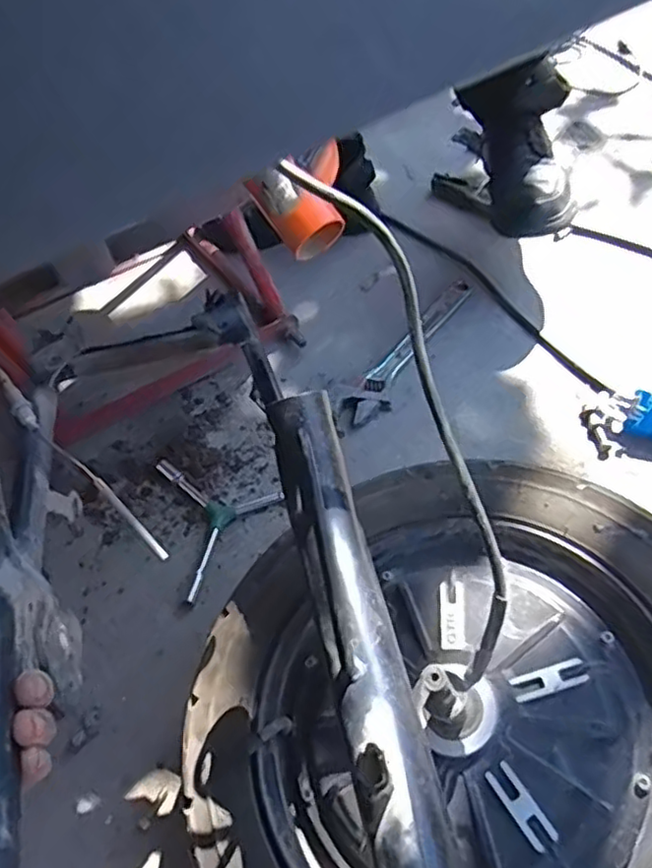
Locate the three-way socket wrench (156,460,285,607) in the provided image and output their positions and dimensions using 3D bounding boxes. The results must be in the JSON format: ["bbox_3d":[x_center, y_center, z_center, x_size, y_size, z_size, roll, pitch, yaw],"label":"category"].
[{"bbox_3d":[-0.143,0.086,0.662,0.131,0.011,0.140,24,58,23],"label":"three-way socket wrench"}]

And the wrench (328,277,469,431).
[{"bbox_3d":[0.109,-0.107,0.791,0.059,0.017,0.273,32,61,27],"label":"wrench"}]

